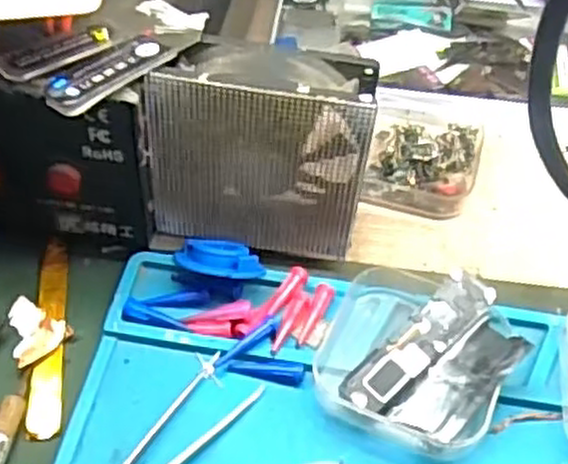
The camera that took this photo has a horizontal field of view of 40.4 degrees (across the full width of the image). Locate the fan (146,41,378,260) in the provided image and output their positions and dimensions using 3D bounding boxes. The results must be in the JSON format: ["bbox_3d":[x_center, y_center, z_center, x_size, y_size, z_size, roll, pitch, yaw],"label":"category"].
[{"bbox_3d":[-0.009,-0.029,0.298,0.079,0.085,0.027,6,50,3],"label":"fan"}]

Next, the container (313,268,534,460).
[{"bbox_3d":[0.047,0.044,0.282,0.068,0.022,0.065,27,54,19],"label":"container"}]

